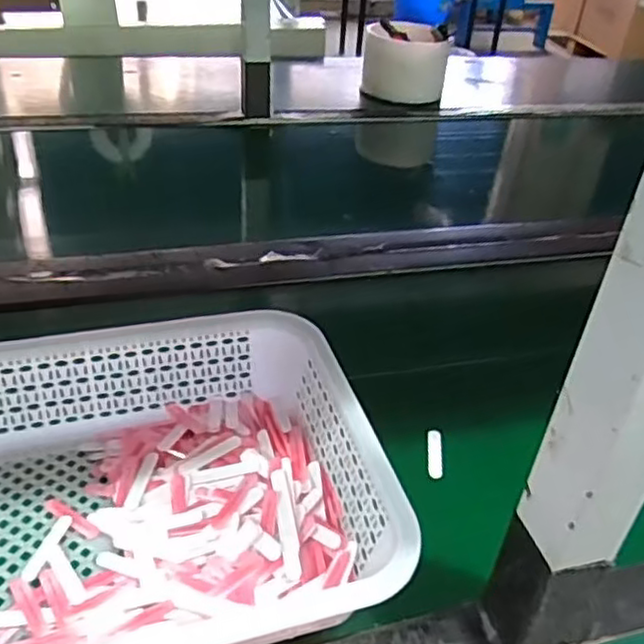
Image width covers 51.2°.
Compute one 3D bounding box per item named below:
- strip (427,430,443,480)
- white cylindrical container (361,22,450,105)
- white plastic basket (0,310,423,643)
[{"bbox_3d":[0.094,0.109,0.556,0.012,0.006,0.052,7,36,2],"label":"strip"},{"bbox_3d":[0.155,-0.487,1.273,0.156,0.113,0.140,9,36,4],"label":"white cylindrical container"},{"bbox_3d":[-0.150,0.111,0.451,0.350,0.081,0.247,-8,38,-18],"label":"white plastic basket"}]

